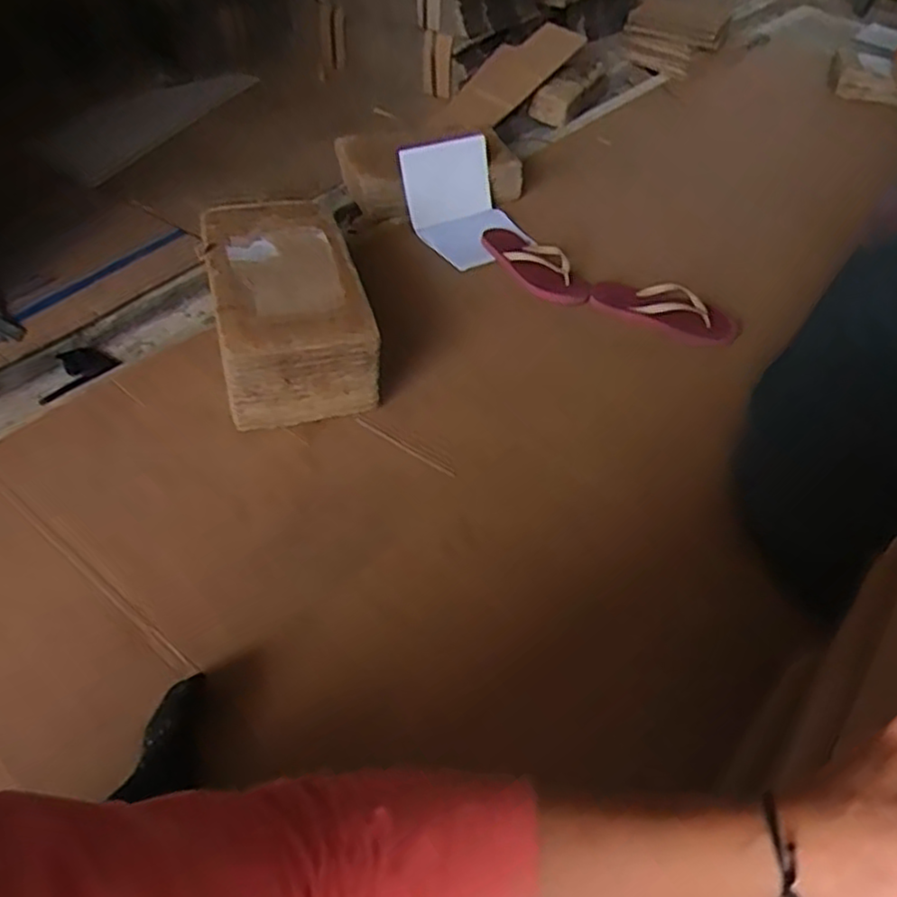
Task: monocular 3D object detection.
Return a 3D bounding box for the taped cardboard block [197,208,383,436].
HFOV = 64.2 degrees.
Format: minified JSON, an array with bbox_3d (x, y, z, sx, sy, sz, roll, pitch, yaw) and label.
[{"bbox_3d":[-0.269,-0.236,1.172,0.229,0.162,0.404,-11,50,-16],"label":"taped cardboard block"}]

